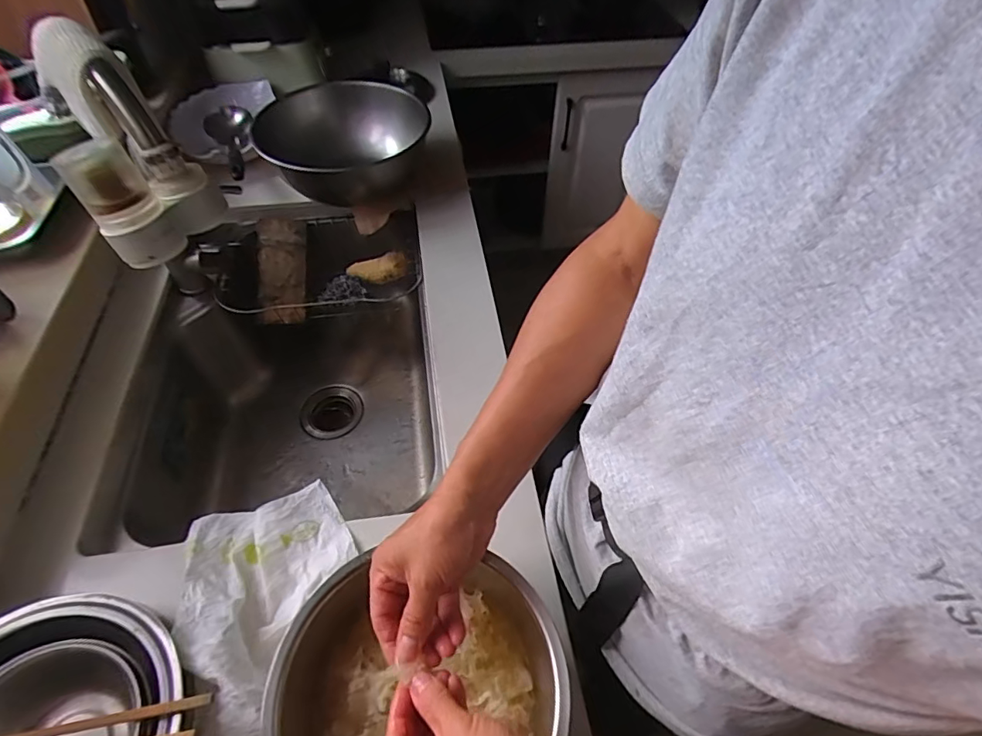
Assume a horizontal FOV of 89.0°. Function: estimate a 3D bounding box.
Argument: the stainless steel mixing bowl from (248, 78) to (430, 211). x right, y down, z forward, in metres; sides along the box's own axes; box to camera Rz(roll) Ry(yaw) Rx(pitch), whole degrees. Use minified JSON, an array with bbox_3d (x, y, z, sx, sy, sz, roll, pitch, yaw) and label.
[{"bbox_3d":[-0.260,-0.391,0.903,0.270,0.136,0.297,1,53,-1],"label":"stainless steel mixing bowl"}]

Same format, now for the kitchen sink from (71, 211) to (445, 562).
[{"bbox_3d":[-0.319,0.002,0.814,0.434,0.222,0.550,-7,53,-6],"label":"kitchen sink"}]

